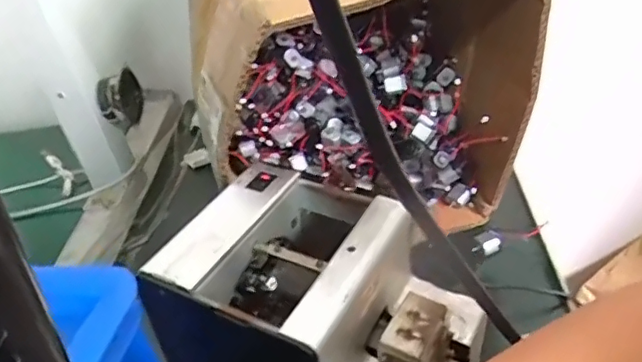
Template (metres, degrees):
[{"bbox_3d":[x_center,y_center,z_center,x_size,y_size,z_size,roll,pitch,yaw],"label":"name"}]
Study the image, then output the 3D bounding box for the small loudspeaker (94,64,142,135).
[{"bbox_3d":[-0.212,-0.086,0.597,0.028,0.059,0.055,-3,37,9],"label":"small loudspeaker"}]

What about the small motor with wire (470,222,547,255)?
[{"bbox_3d":[0.175,0.052,0.522,0.076,0.013,0.019,-13,36,-5],"label":"small motor with wire"}]

